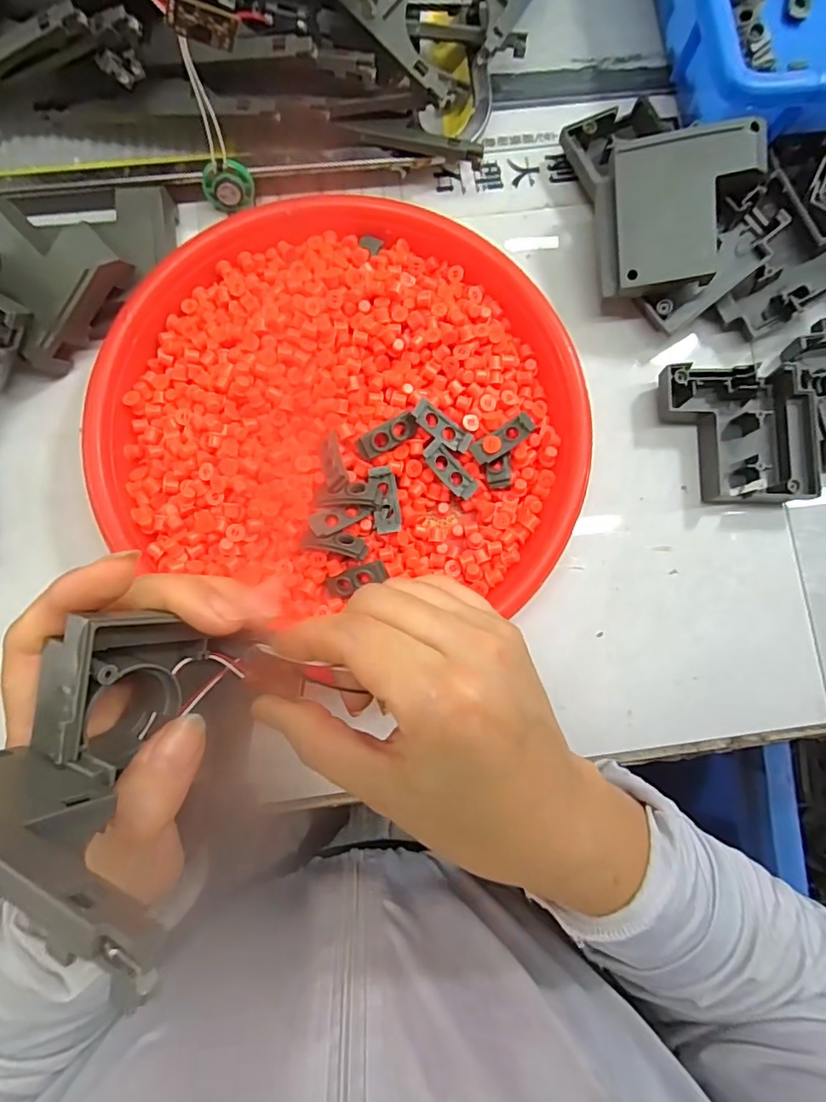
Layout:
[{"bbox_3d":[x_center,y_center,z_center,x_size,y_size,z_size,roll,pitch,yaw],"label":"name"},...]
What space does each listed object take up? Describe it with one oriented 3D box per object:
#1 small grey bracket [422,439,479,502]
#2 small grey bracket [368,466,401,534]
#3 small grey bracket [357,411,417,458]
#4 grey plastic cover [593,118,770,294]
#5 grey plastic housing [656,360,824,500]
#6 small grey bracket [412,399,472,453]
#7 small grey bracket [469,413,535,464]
[{"bbox_3d":[0.020,-0.043,0.292,0.013,0.005,0.035,-45,104,-6],"label":"small grey bracket"},{"bbox_3d":[-0.014,-0.026,0.286,0.014,0.010,0.034,-7,96,-3],"label":"small grey bracket"},{"bbox_3d":[-0.013,-0.060,0.286,0.033,0.009,0.011,-31,86,-5],"label":"small grey bracket"},{"bbox_3d":[0.142,-0.181,0.294,0.080,0.020,0.073,-5,94,15],"label":"grey plastic cover"},{"bbox_3d":[0.183,-0.066,0.314,0.085,0.020,0.076,2,83,-2],"label":"grey plastic housing"},{"bbox_3d":[0.015,-0.065,0.288,0.035,0.004,0.013,33,83,-17],"label":"small grey bracket"},{"bbox_3d":[0.047,-0.059,0.291,0.034,0.012,0.012,-35,86,-5],"label":"small grey bracket"}]

